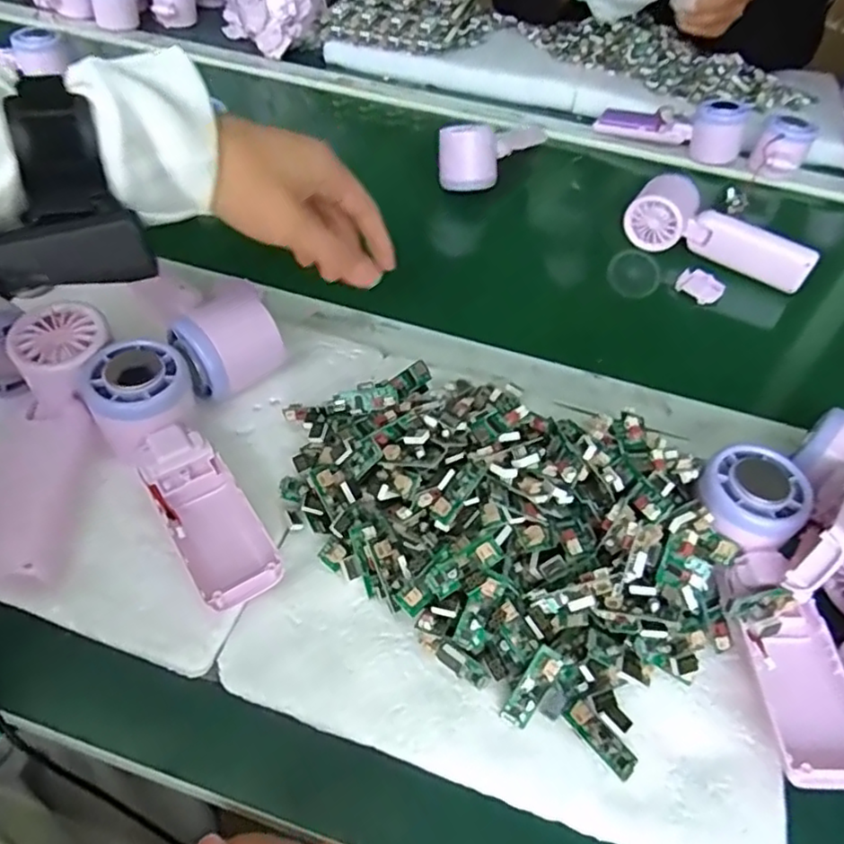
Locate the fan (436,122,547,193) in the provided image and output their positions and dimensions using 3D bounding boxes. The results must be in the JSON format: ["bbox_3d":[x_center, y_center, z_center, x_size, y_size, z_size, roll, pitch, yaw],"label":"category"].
[{"bbox_3d":[0.073,-0.283,0.659,0.052,0.066,0.148,32,53,20],"label":"fan"}]

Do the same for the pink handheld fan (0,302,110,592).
[{"bbox_3d":[-0.206,0.011,0.361,0.050,0.036,0.163,-3,62,-9],"label":"pink handheld fan"}]

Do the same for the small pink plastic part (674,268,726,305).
[{"bbox_3d":[0.248,-0.122,0.575,0.032,0.006,0.039,-42,67,-15],"label":"small pink plastic part"}]

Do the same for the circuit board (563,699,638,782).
[{"bbox_3d":[0.083,0.148,0.301,0.012,0.004,0.037,-42,67,-9],"label":"circuit board"}]

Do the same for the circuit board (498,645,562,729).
[{"bbox_3d":[0.053,0.126,0.307,0.013,0.006,0.039,31,84,20],"label":"circuit board"}]

